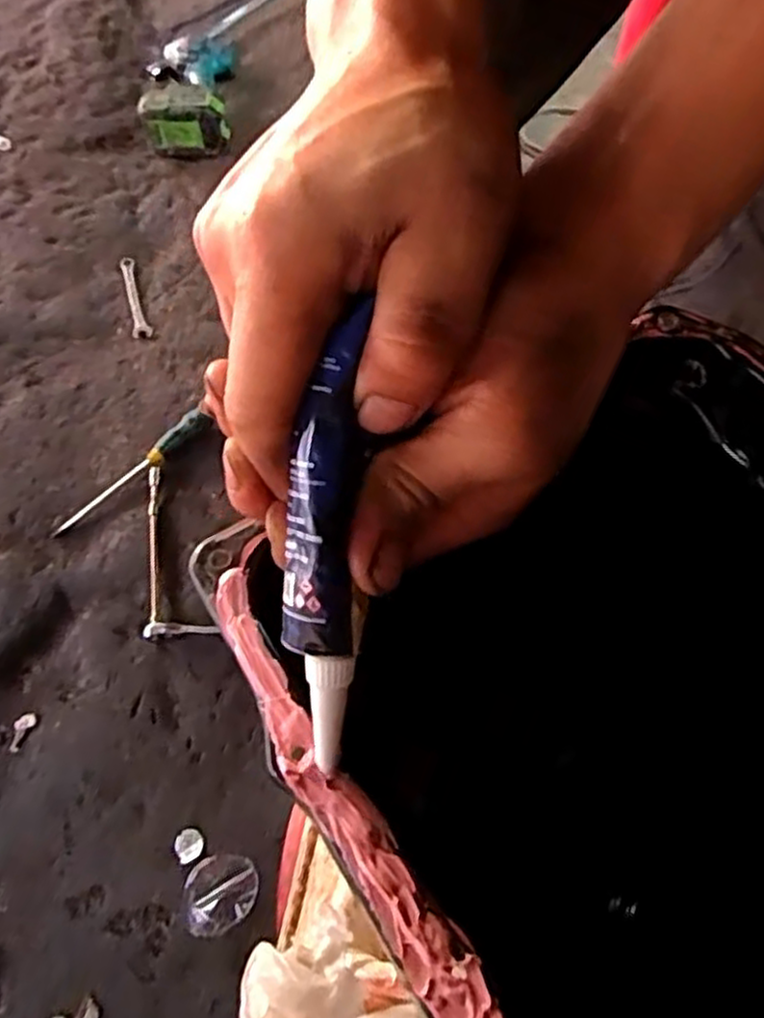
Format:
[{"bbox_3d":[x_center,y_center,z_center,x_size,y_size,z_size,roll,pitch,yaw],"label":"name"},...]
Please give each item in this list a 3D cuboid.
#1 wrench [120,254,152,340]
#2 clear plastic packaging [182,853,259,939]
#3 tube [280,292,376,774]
[{"bbox_3d":[-0.367,-0.315,1.105,0.024,0.008,0.160,-15,62,-8],"label":"wrench"},{"bbox_3d":[-0.156,0.372,0.718,0.067,0.013,0.070,4,62,3],"label":"clear plastic packaging"},{"bbox_3d":[-0.017,0.012,0.205,0.020,0.014,0.130,4,106,2],"label":"tube"}]

